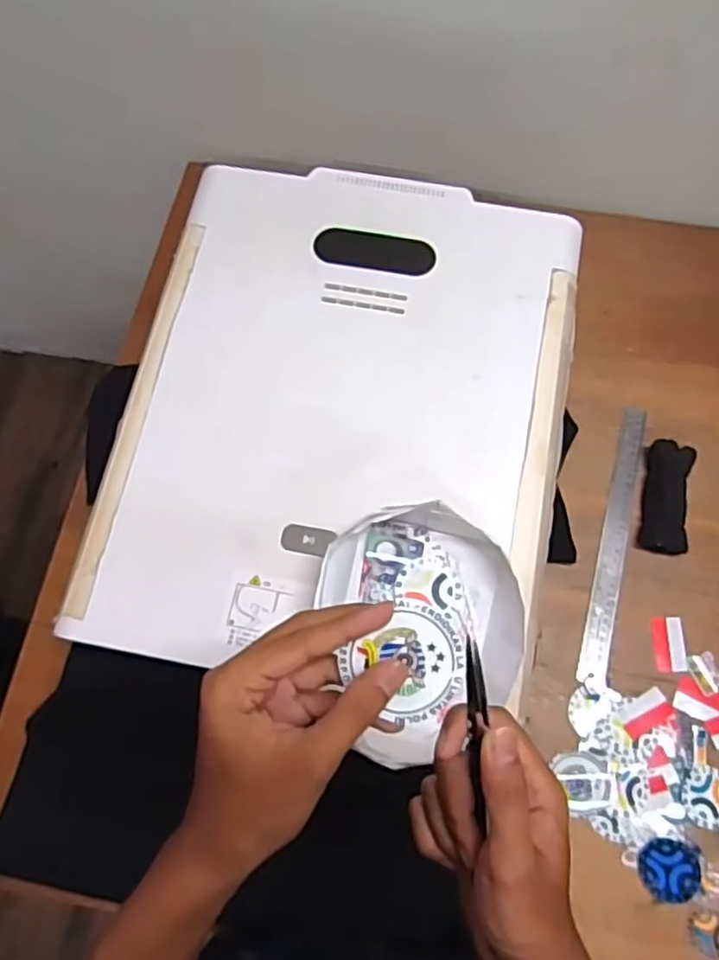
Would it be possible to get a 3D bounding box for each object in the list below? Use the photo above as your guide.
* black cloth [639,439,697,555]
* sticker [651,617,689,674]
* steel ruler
[{"bbox_3d":[0.343,0.020,0.744,0.047,0.027,0.123,10,71,6],"label":"black cloth"},{"bbox_3d":[0.328,0.174,0.712,0.033,0.004,0.057,1,71,3],"label":"sticker"},{"bbox_3d":[0.284,0.064,0.748,0.030,0.007,0.314,10,72,16],"label":"steel ruler"}]

